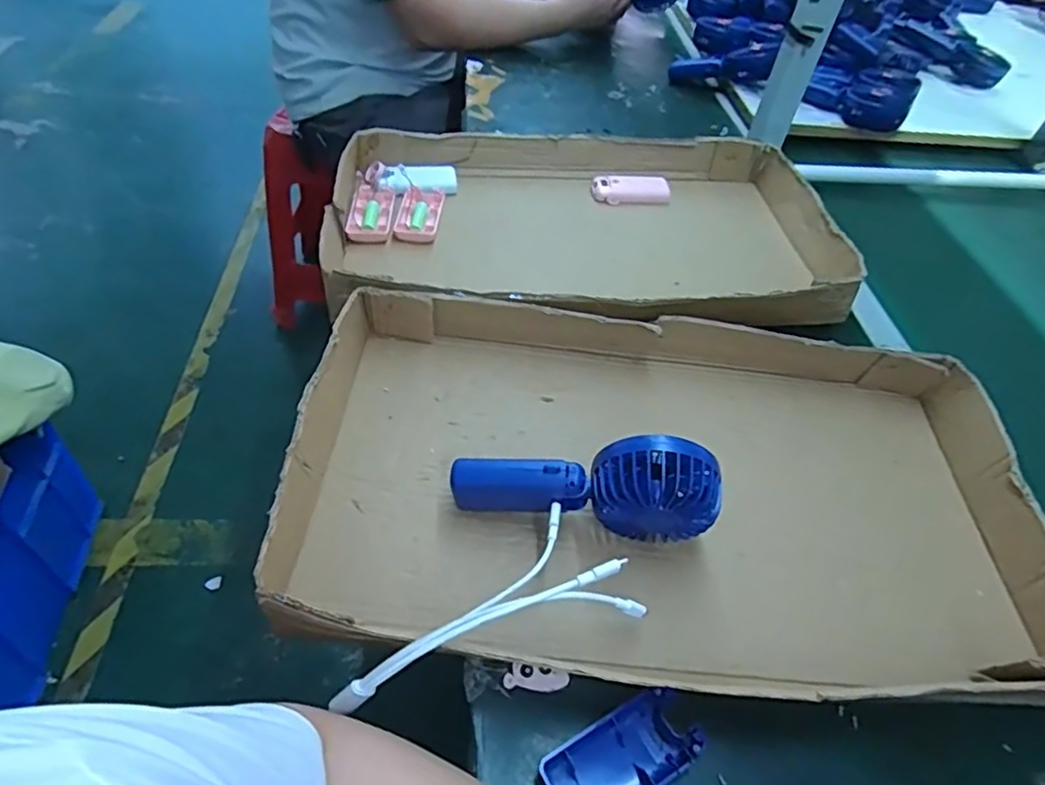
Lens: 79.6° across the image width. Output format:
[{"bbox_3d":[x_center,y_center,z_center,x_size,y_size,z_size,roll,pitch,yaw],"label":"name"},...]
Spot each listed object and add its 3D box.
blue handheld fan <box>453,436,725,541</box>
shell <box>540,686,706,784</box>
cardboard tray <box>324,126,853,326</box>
[{"bbox_3d":[0.045,0.070,0.449,0.181,0.084,0.050,0,47,12],"label":"blue handheld fan"},{"bbox_3d":[0.059,0.213,0.363,0.091,0.015,0.045,-22,54,-23],"label":"shell"},{"bbox_3d":[0.071,-0.180,0.681,0.522,0.062,0.341,0,48,-6],"label":"cardboard tray"}]

